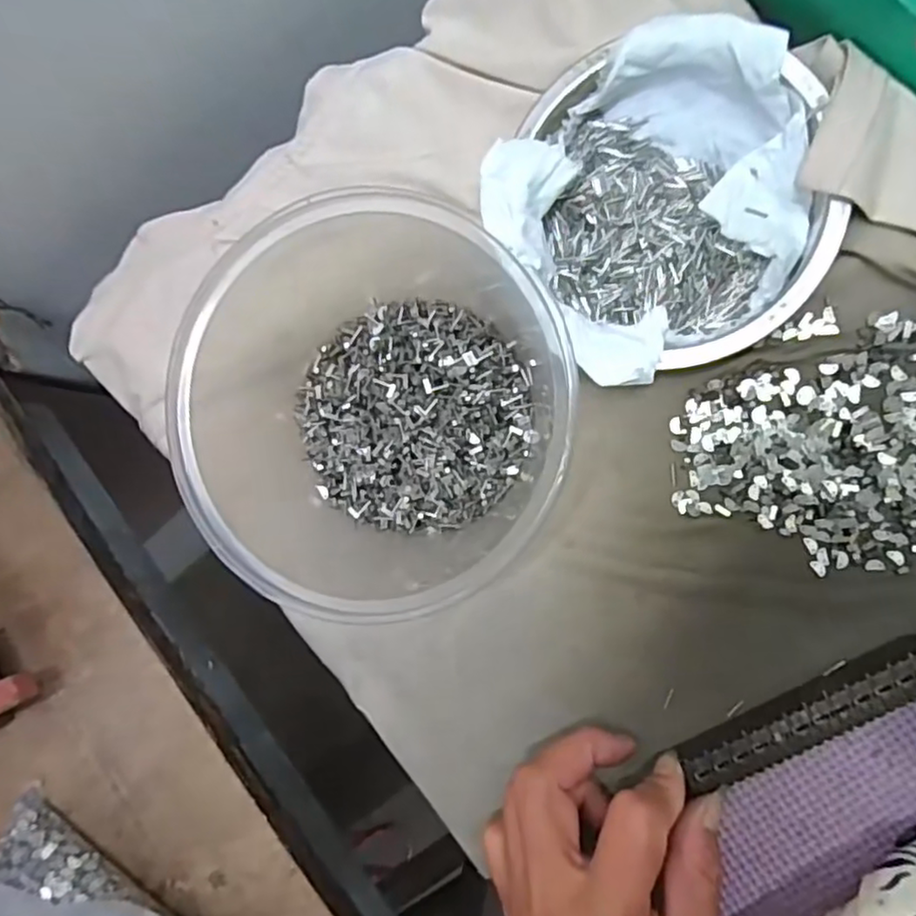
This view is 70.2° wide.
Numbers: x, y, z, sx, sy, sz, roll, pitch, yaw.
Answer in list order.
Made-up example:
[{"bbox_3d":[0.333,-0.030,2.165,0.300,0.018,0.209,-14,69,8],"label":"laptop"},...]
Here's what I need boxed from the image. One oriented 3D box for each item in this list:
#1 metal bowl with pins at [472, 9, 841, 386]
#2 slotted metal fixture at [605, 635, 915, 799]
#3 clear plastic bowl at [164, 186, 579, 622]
[{"bbox_3d":[0.077,-0.096,0.245,0.112,0.031,0.117,-35,82,6],"label":"metal bowl with pins"},{"bbox_3d":[0.118,0.102,0.245,0.123,0.012,0.022,-32,83,11],"label":"slotted metal fixture"},{"bbox_3d":[-0.025,-0.021,0.249,0.141,0.075,0.144,0,89,13],"label":"clear plastic bowl"}]

